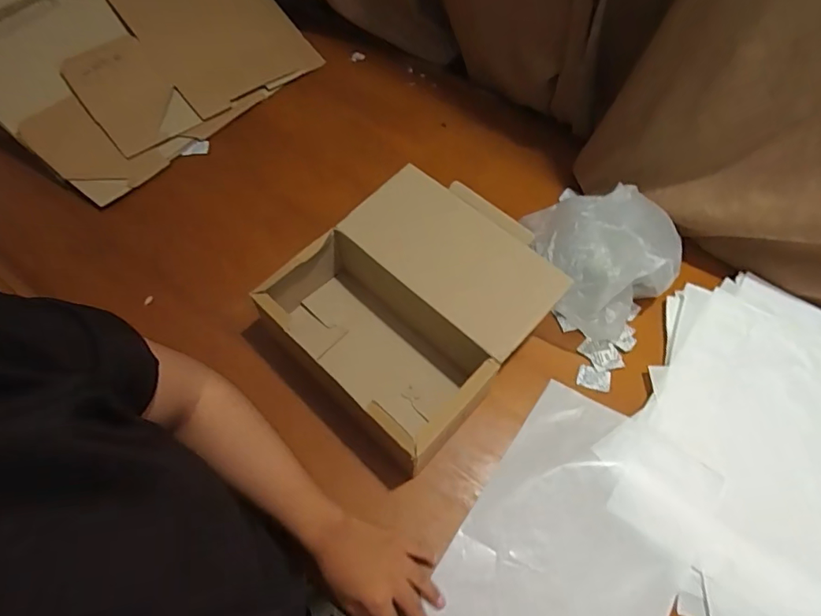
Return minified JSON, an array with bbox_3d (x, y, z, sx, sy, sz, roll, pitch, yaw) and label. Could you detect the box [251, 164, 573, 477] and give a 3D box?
[{"bbox_3d":[0.001,0.000,0.633,0.279,0.117,0.282,40,70,20],"label":"box"}]

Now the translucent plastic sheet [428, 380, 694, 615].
[{"bbox_3d":[0.166,0.264,0.523,0.212,0.010,0.331,31,66,18],"label":"translucent plastic sheet"}]

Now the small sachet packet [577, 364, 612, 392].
[{"bbox_3d":[0.237,0.090,0.639,0.041,0.005,0.029,15,57,10],"label":"small sachet packet"}]

